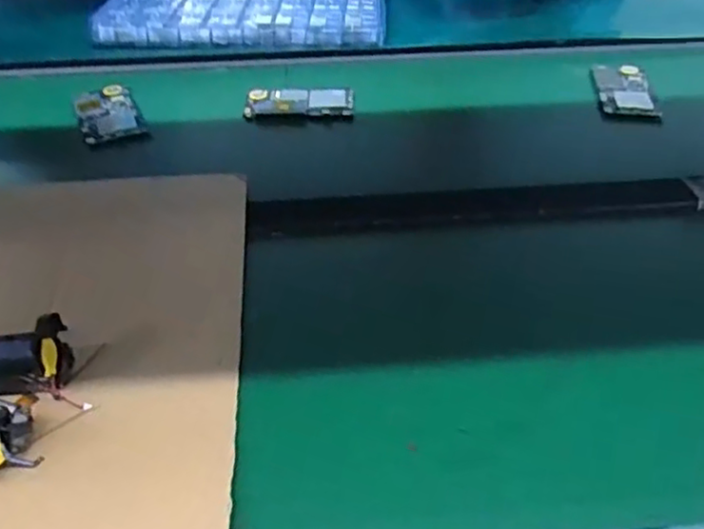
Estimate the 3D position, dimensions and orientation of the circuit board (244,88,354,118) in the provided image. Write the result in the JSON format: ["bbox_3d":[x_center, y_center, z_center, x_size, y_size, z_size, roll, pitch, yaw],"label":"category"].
[{"bbox_3d":[-0.060,-0.188,0.764,0.123,0.013,0.053,1,41,0],"label":"circuit board"}]

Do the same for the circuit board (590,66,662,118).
[{"bbox_3d":[0.324,-0.210,0.783,0.064,0.007,0.111,5,41,4],"label":"circuit board"}]

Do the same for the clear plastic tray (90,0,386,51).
[{"bbox_3d":[-0.150,-0.370,0.945,0.381,0.043,0.227,-1,41,-3],"label":"clear plastic tray"}]

